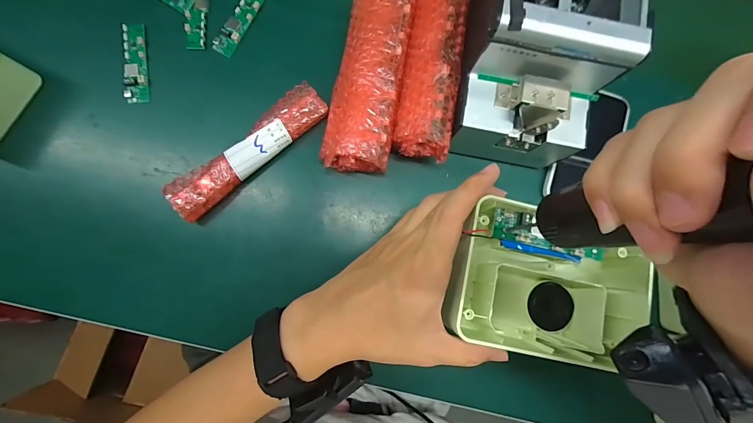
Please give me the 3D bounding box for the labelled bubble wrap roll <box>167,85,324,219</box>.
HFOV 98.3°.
[{"bbox_3d":[-0.138,-0.066,0.361,0.189,0.032,0.041,-41,86,-9],"label":"labelled bubble wrap roll"}]

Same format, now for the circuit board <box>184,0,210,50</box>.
[{"bbox_3d":[-0.209,-0.233,0.379,0.024,0.008,0.092,1,81,-4],"label":"circuit board"}]

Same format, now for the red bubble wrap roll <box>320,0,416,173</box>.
[{"bbox_3d":[-0.009,-0.144,0.361,0.070,0.074,0.200,9,81,-3],"label":"red bubble wrap roll"}]

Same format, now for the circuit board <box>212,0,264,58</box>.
[{"bbox_3d":[-0.161,-0.226,0.380,0.023,0.005,0.091,27,80,0],"label":"circuit board"}]

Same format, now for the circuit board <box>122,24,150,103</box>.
[{"bbox_3d":[-0.273,-0.168,0.366,0.024,0.007,0.090,-5,82,-5],"label":"circuit board"}]

